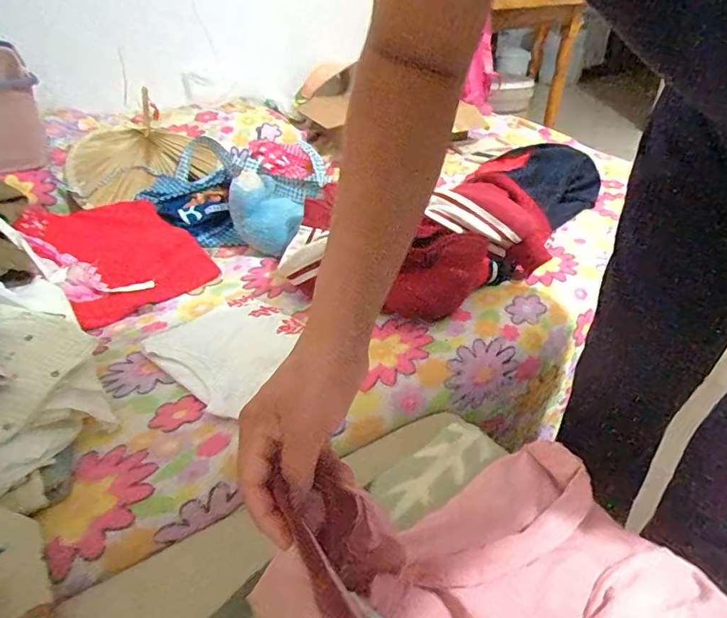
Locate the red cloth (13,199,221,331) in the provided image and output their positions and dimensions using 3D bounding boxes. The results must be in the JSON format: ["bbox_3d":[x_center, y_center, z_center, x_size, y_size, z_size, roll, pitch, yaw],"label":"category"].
[{"bbox_3d":[-0.424,-0.109,0.849,0.236,0.072,0.321,-28,43,-31],"label":"red cloth"}]

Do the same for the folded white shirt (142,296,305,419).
[{"bbox_3d":[-0.176,0.047,0.676,0.200,0.015,0.177,29,46,35],"label":"folded white shirt"}]

